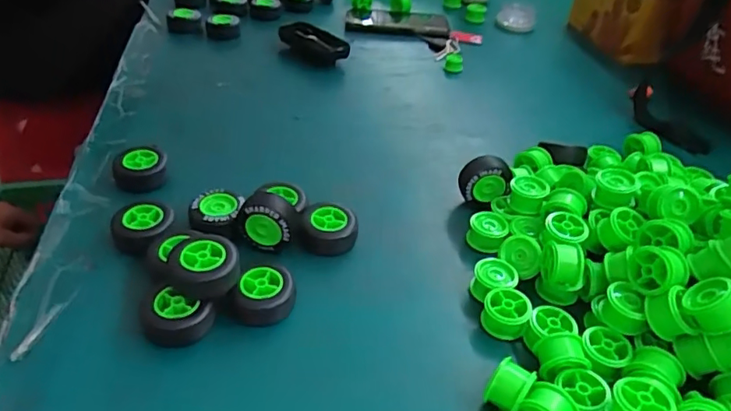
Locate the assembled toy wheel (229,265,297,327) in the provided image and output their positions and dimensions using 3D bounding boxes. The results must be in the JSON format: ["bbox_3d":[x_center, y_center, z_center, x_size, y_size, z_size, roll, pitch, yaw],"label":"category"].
[{"bbox_3d":[-0.075,0.068,0.404,0.045,0.031,0.041,-2,38,-7],"label":"assembled toy wheel"}]

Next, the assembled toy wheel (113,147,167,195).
[{"bbox_3d":[-0.211,-0.034,0.510,0.047,0.022,0.050,2,38,-2],"label":"assembled toy wheel"}]

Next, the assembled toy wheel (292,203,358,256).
[{"bbox_3d":[-0.034,0.022,0.465,0.053,0.030,0.044,0,38,-5],"label":"assembled toy wheel"}]

